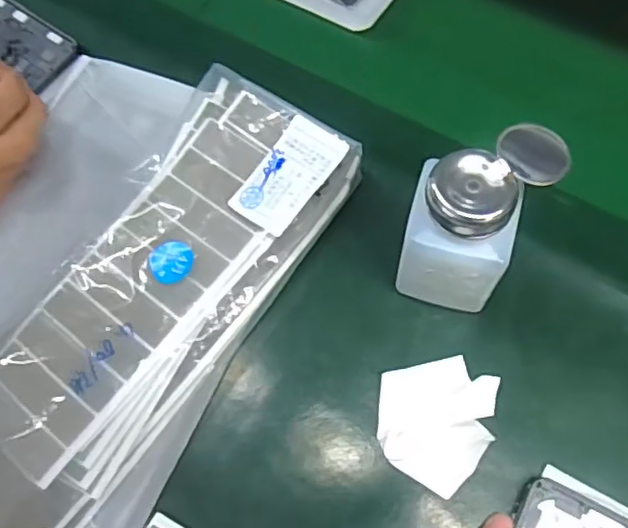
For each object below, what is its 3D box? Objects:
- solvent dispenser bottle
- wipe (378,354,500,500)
[{"bbox_3d":[0.080,-0.021,0.320,0.060,0.108,0.068,23,71,9],"label":"solvent dispenser bottle"},{"bbox_3d":[0.068,0.087,0.333,0.063,0.008,0.071,5,70,3],"label":"wipe"}]

